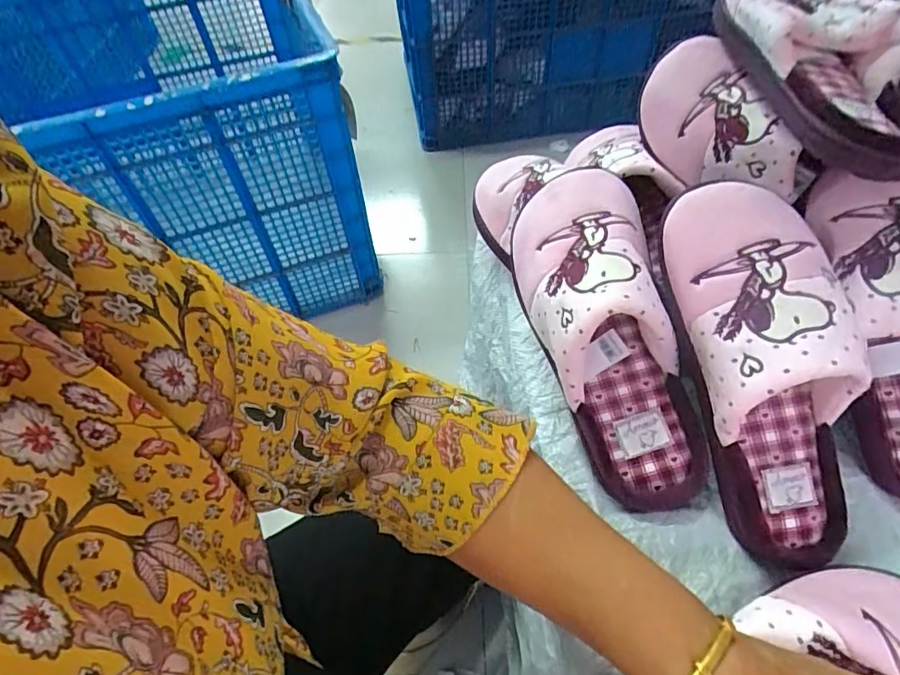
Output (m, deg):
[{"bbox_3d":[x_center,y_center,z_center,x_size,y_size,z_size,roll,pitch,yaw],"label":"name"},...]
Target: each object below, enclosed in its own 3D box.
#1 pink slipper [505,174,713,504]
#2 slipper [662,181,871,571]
[{"bbox_3d":[0.110,-0.003,0.352,0.091,0.084,0.241,-16,87,-8],"label":"pink slipper"},{"bbox_3d":[0.198,0.018,0.316,0.086,0.073,0.237,-12,91,-5],"label":"slipper"}]

